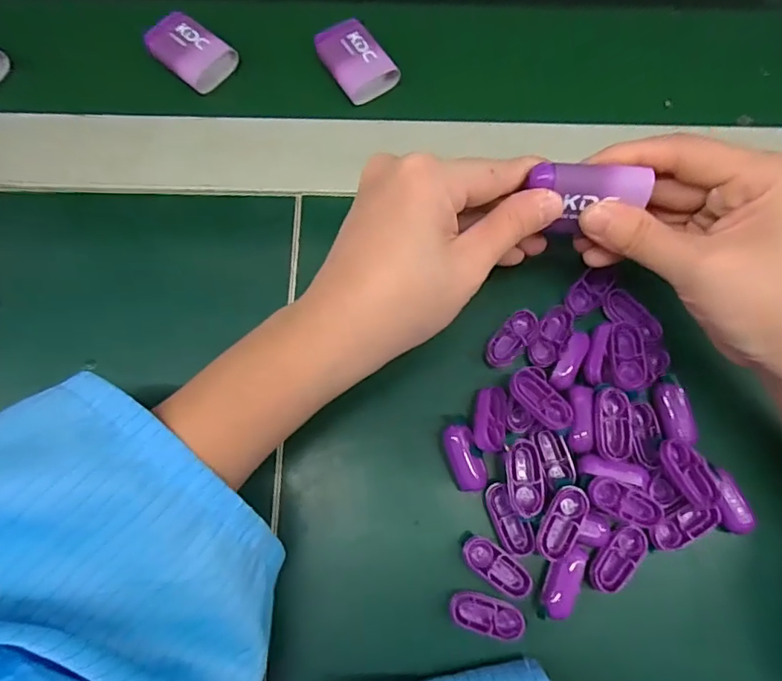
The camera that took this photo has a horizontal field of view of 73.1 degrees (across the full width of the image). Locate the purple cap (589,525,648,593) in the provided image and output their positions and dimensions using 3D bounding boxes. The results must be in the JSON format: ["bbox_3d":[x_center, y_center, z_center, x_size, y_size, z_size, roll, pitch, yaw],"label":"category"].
[{"bbox_3d":[0.107,0.102,0.249,0.015,0.011,0.033,40,78,11],"label":"purple cap"}]

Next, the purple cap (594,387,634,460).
[{"bbox_3d":[0.107,0.041,0.255,0.017,0.011,0.033,1,74,1],"label":"purple cap"}]

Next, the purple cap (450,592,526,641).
[{"bbox_3d":[0.045,0.127,0.244,0.035,0.010,0.015,16,75,5],"label":"purple cap"}]

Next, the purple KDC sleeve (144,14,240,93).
[{"bbox_3d":[-0.123,-0.178,0.325,0.047,0.016,0.035,36,78,10],"label":"purple KDC sleeve"}]

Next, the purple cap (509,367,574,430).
[{"bbox_3d":[0.073,0.029,0.259,0.016,0.012,0.035,-42,78,-10],"label":"purple cap"}]

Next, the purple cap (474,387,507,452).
[{"bbox_3d":[0.049,0.038,0.257,0.017,0.007,0.032,7,76,2],"label":"purple cap"}]

